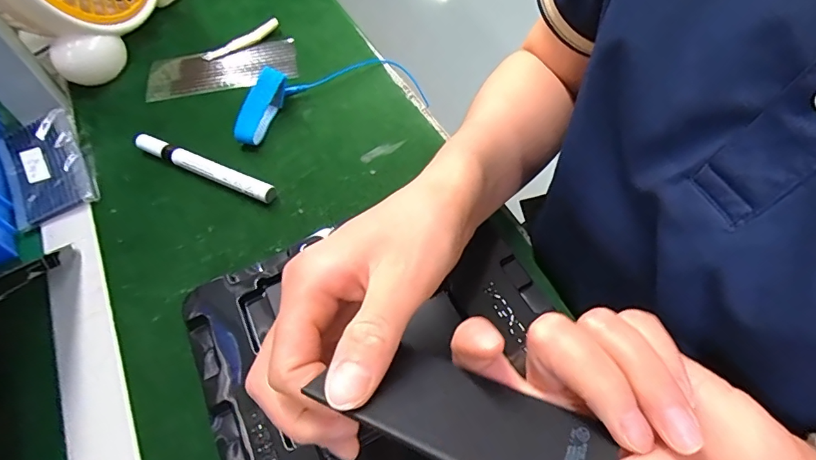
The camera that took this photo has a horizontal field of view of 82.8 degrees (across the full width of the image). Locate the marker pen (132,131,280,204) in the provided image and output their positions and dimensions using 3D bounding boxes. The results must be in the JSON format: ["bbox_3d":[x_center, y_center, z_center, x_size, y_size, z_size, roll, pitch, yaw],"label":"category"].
[{"bbox_3d":[-0.174,-0.055,0.395,0.140,0.020,0.016,22,61,16],"label":"marker pen"}]

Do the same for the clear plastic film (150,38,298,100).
[{"bbox_3d":[-0.192,-0.167,0.477,0.151,0.004,0.059,-11,57,-4],"label":"clear plastic film"}]

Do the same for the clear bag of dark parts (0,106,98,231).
[{"bbox_3d":[-0.317,-0.056,0.401,0.065,0.025,0.109,-30,60,-15],"label":"clear bag of dark parts"}]

